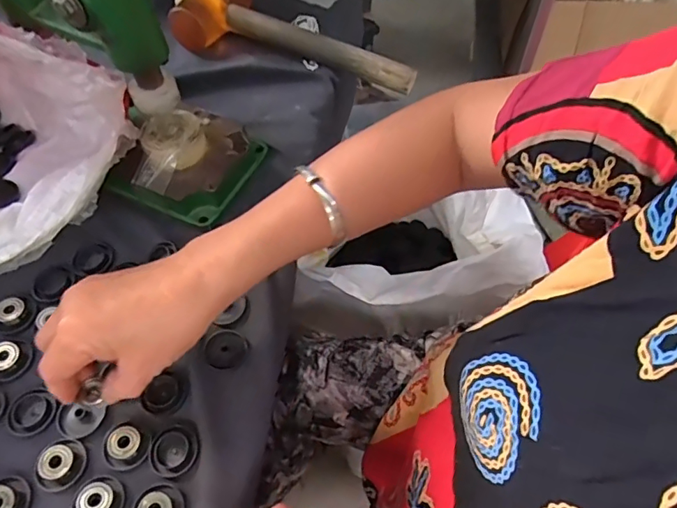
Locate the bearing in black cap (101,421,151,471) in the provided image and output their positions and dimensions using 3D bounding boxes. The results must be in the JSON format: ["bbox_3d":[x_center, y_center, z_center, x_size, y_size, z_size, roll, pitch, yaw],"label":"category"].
[{"bbox_3d":[-0.148,0.133,0.342,0.029,0.012,0.031,0,55,0],"label":"bearing in black cap"}]

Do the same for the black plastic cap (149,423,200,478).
[{"bbox_3d":[-0.115,0.137,0.343,0.033,0.006,0.033,0,55,0],"label":"black plastic cap"}]

